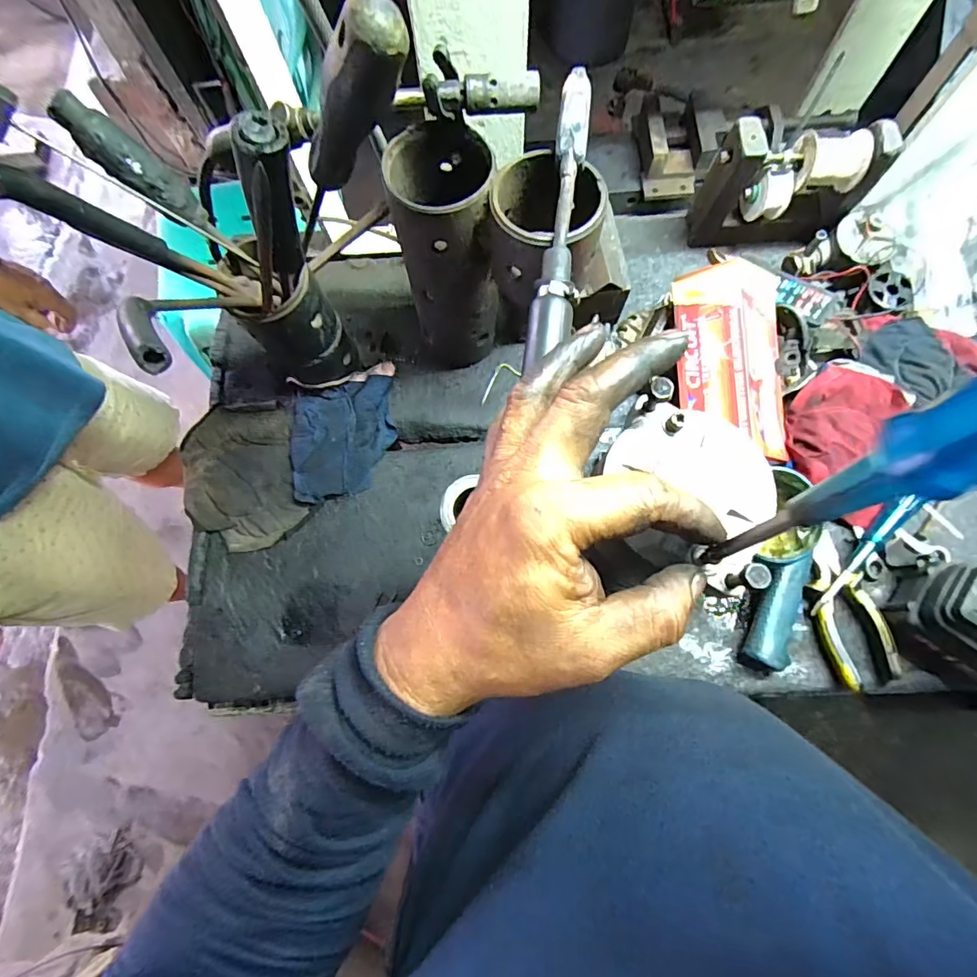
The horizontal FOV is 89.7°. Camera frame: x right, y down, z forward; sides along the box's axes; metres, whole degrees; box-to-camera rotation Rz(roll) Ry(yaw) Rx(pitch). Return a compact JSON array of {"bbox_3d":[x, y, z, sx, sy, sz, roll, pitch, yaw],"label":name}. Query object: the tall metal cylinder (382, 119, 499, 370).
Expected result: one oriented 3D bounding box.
[{"bbox_3d":[-0.038,-0.217,0.486,0.088,0.225,0.093,-5,74,0],"label":"tall metal cylinder"}]

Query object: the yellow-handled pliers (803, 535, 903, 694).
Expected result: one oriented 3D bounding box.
[{"bbox_3d":[0.353,0.122,0.488,0.058,0.024,0.141,-15,75,-2],"label":"yellow-handled pliers"}]

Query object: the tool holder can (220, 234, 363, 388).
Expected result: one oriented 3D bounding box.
[{"bbox_3d":[-0.194,-0.163,0.494,0.079,0.151,0.078,0,75,2],"label":"tool holder can"}]

